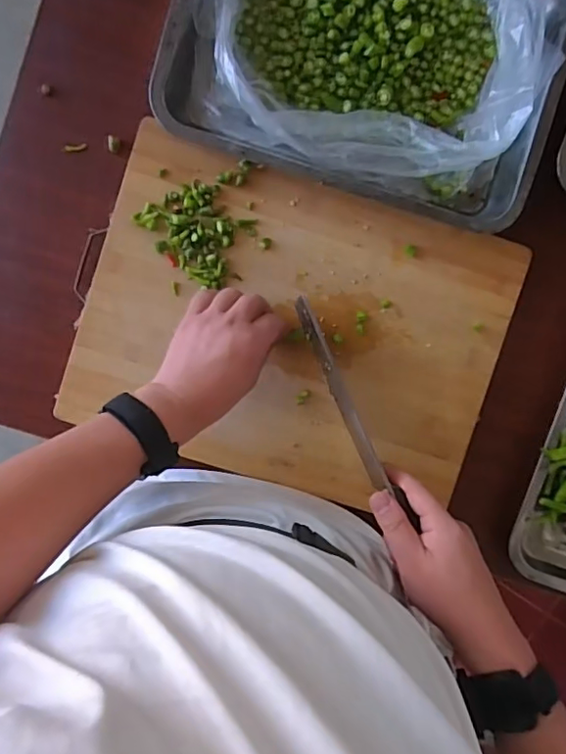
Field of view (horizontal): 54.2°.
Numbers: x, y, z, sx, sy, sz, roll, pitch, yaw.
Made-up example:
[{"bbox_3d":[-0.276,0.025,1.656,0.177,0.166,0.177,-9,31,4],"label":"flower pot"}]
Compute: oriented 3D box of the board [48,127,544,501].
[{"bbox_3d":[0.014,-0.041,0.533,0.390,0.022,0.285,17,93,-5],"label":"board"}]

